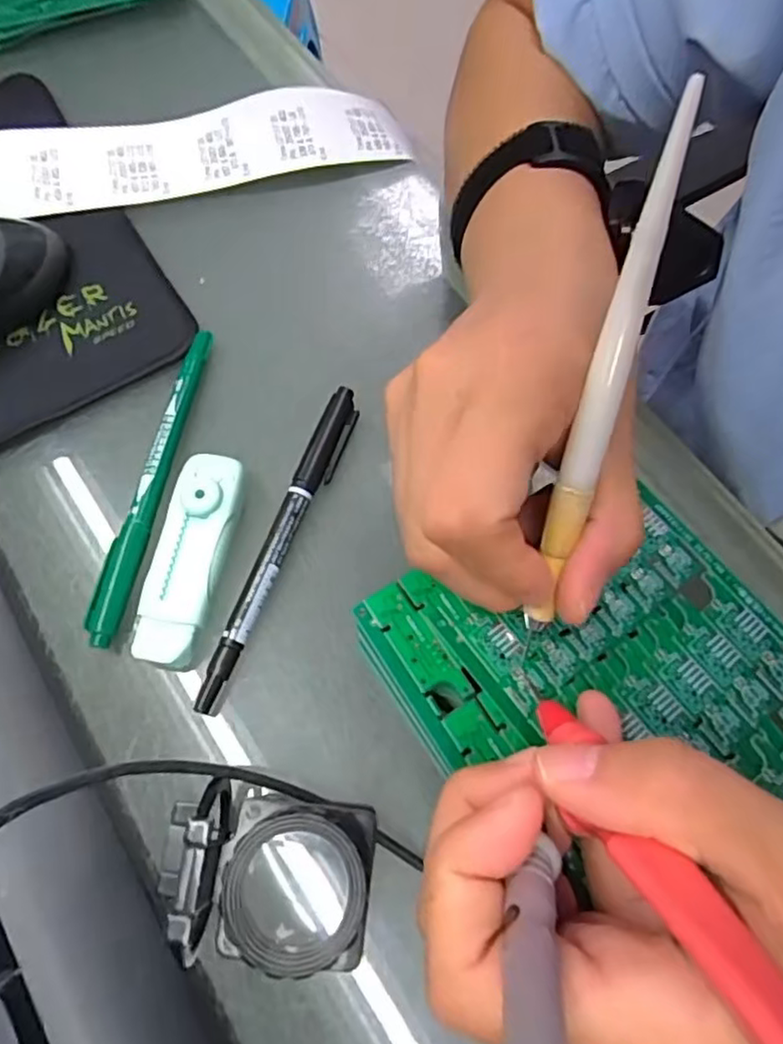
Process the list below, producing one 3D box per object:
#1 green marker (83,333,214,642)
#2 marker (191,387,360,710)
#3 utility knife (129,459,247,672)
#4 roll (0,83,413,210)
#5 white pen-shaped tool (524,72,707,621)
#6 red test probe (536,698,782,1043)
[{"bbox_3d":[-0.097,-0.019,0.264,0.014,0.011,0.140,10,69,2],"label":"green marker"},{"bbox_3d":[-0.043,0.007,0.255,0.014,0.011,0.139,19,70,6],"label":"marker"},{"bbox_3d":[-0.076,0.014,0.248,0.025,0.019,0.083,11,69,3],"label":"utility knife"},{"bbox_3d":[-0.181,-0.181,0.307,0.373,0.040,0.066,-11,70,-6],"label":"roll"},{"bbox_3d":[0.054,-0.034,0.164,0.008,0.006,0.129,13,109,4],"label":"white pen-shaped tool"},{"bbox_3d":[0.052,0.067,0.124,0.012,0.107,0.008,-13,108,-6],"label":"red test probe"}]

